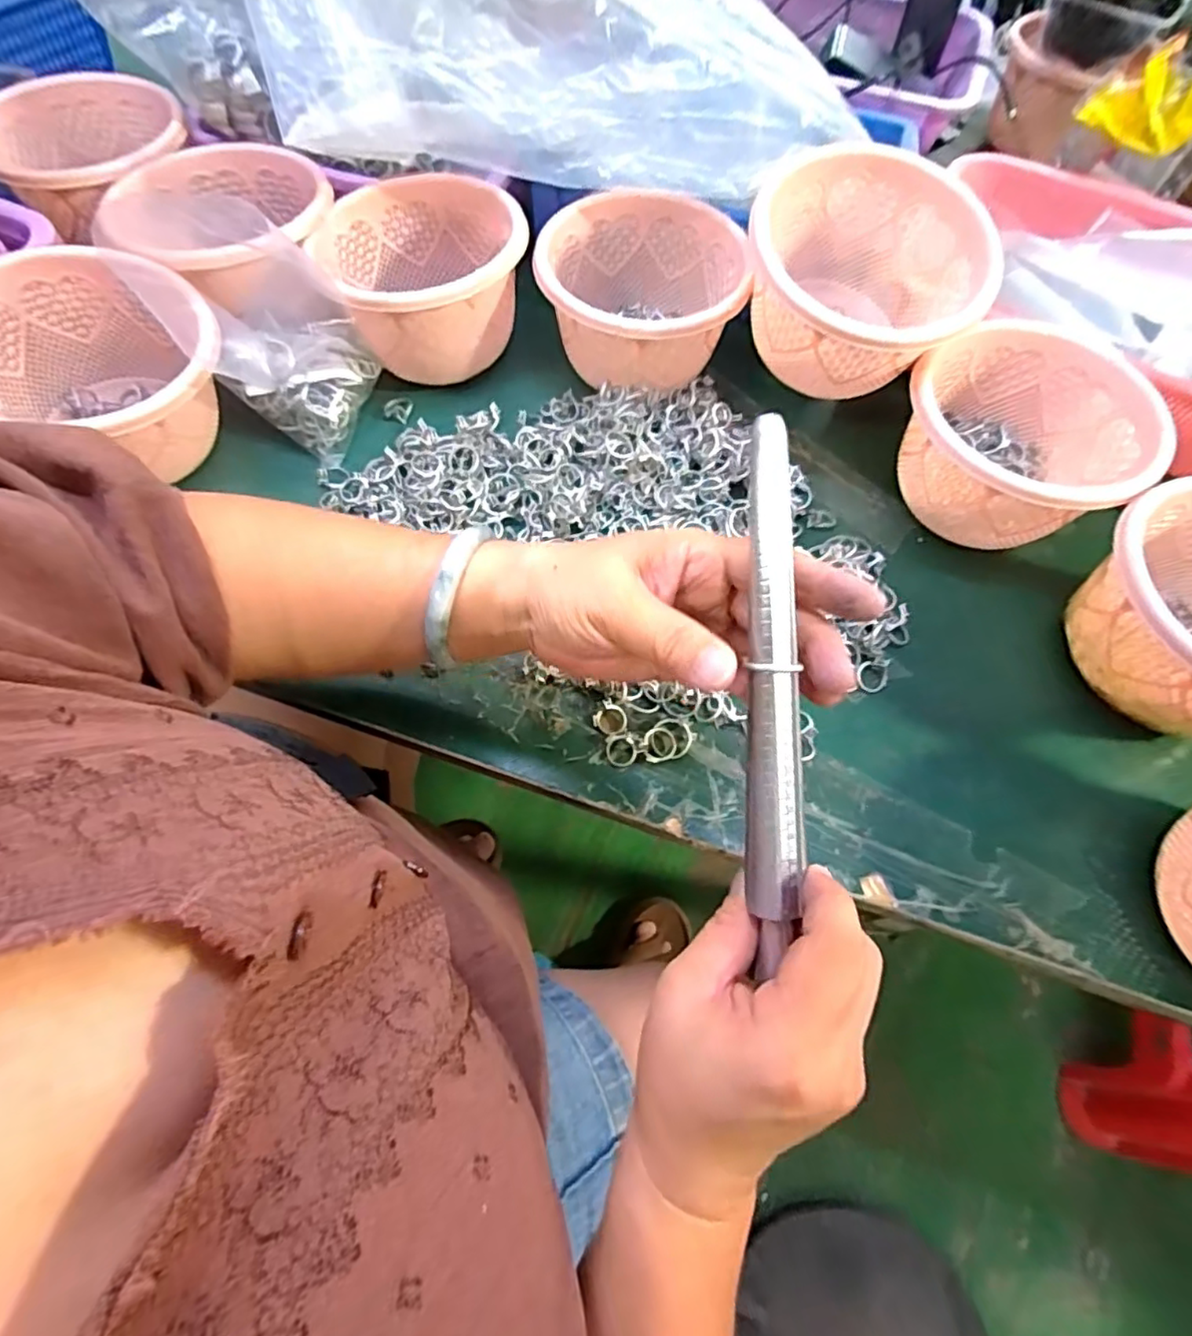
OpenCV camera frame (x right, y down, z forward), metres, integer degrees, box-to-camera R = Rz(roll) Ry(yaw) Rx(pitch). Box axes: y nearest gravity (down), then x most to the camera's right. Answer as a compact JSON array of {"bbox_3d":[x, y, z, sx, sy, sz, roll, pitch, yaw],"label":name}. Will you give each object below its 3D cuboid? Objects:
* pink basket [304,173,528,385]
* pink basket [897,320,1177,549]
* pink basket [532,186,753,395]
[{"bbox_3d":[-0.120,-0.280,0.456,0.132,0.083,0.139,-13,66,-10],"label":"pink basket"},{"bbox_3d":[0.273,-0.144,0.416,0.134,0.086,0.139,2,64,-3],"label":"pink basket"},{"bbox_3d":[0.032,-0.266,0.461,0.145,0.077,0.141,-5,65,-6],"label":"pink basket"}]

